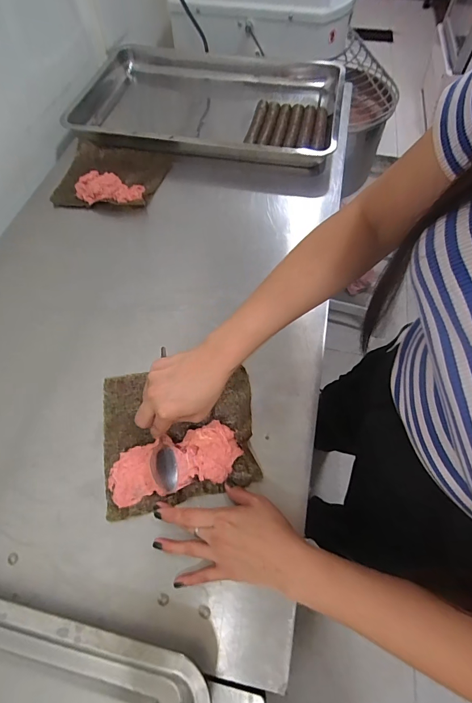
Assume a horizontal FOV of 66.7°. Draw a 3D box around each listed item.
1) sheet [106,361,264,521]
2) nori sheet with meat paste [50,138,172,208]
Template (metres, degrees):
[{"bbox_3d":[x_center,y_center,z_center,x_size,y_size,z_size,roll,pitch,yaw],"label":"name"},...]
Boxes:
[{"bbox_3d":[-0.073,0.097,0.464,0.196,0.031,0.180,-10,60,-5],"label":"sheet"},{"bbox_3d":[-0.254,-0.359,0.731,0.206,0.034,0.185,8,60,5],"label":"nori sheet with meat paste"}]

